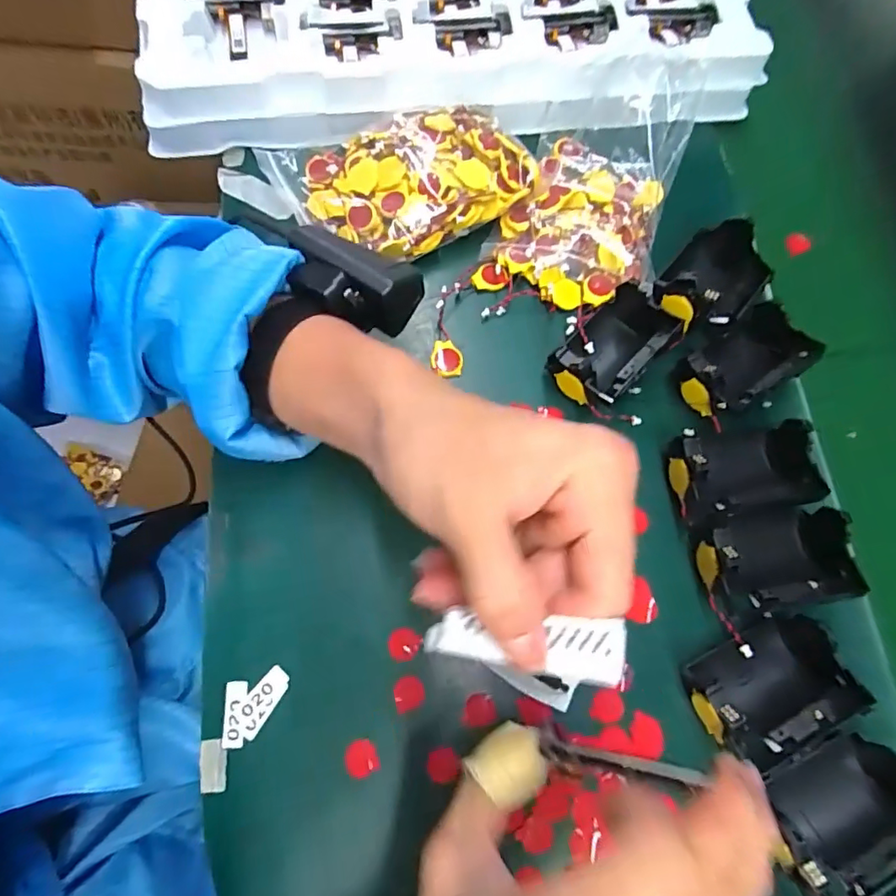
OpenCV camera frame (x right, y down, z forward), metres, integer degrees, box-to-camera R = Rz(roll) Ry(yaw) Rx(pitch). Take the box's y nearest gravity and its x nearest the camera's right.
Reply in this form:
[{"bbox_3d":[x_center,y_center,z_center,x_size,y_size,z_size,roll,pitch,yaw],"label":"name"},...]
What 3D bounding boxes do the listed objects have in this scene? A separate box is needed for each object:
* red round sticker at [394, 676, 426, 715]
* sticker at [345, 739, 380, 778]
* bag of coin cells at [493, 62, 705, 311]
[{"bbox_3d":[-0.020,0.126,0.272,0.016,0.004,0.016,1,72,-4],"label":"red round sticker"},{"bbox_3d":[-0.043,0.154,0.265,0.016,0.004,0.016,0,74,-1],"label":"sticker"},{"bbox_3d":[0.103,-0.177,0.352,0.097,0.031,0.179,24,72,3],"label":"bag of coin cells"}]

